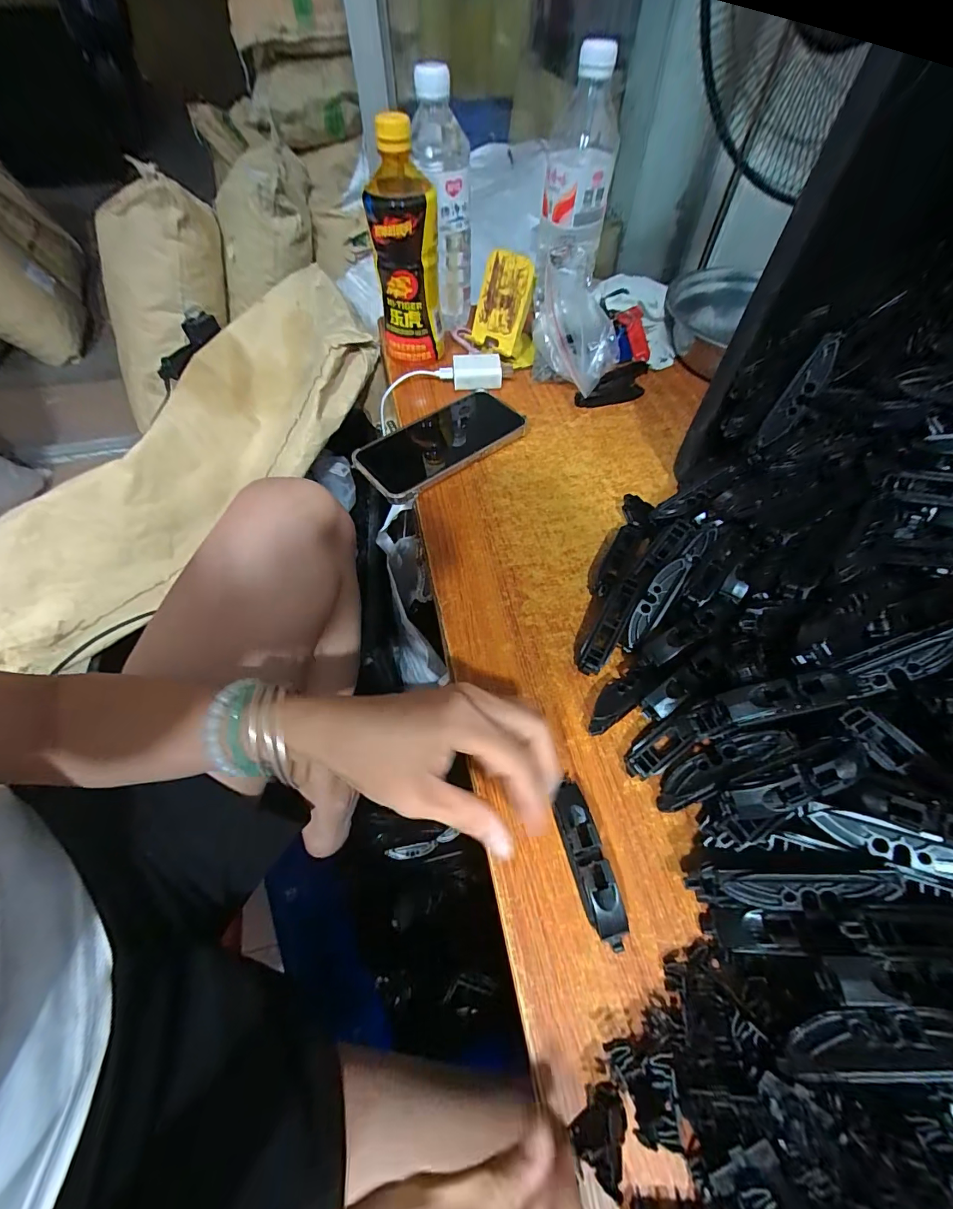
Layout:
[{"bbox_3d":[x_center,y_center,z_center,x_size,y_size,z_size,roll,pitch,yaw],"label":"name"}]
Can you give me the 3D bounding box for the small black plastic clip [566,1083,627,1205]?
[{"bbox_3d":[0.052,0.226,0.183,0.022,0.012,0.029,17,61,15],"label":"small black plastic clip"}]

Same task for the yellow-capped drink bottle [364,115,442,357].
[{"bbox_3d":[-0.073,-0.358,0.438,0.066,0.181,0.072,-8,58,-4],"label":"yellow-capped drink bottle"}]

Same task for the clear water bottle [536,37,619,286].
[{"bbox_3d":[0.111,-0.448,0.461,0.071,0.193,0.067,-18,59,-11],"label":"clear water bottle"}]

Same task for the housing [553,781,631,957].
[{"bbox_3d":[0.060,0.141,0.236,0.019,0.018,0.079,-13,59,-8],"label":"housing"}]

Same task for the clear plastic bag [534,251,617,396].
[{"bbox_3d":[0.109,-0.304,0.471,0.086,0.092,0.140,-1,58,1],"label":"clear plastic bag"}]

